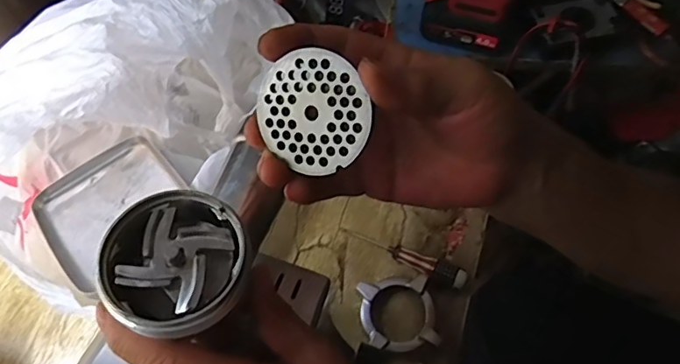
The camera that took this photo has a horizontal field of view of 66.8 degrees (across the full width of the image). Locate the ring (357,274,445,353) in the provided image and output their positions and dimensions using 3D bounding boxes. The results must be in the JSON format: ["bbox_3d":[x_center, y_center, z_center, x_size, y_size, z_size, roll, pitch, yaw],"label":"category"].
[{"bbox_3d":[0.059,0.135,0.532,0.075,0.020,0.075,-5,62,-3],"label":"ring"}]

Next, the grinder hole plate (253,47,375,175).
[{"bbox_3d":[-0.013,-0.034,0.251,0.055,0.004,0.056,5,104,22],"label":"grinder hole plate"}]

